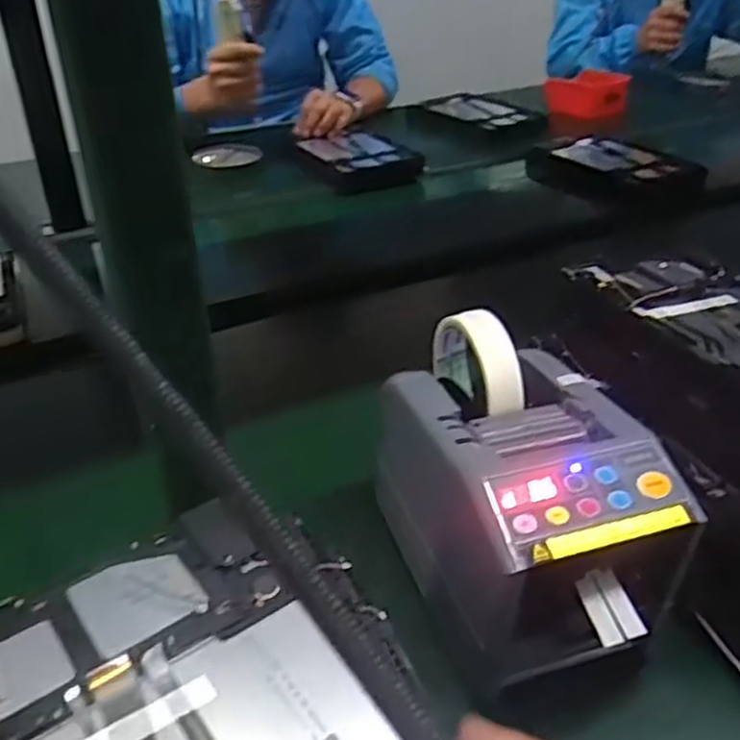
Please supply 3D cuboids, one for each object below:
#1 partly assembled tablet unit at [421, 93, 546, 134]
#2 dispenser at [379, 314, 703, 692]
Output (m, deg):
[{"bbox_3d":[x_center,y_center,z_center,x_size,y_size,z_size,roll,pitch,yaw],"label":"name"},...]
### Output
[{"bbox_3d":[0.216,-0.511,1.473,0.120,0.023,0.235,-24,42,-23],"label":"partly assembled tablet unit"},{"bbox_3d":[0.083,0.067,0.428,0.116,0.137,0.209,-12,34,-14],"label":"dispenser"}]

